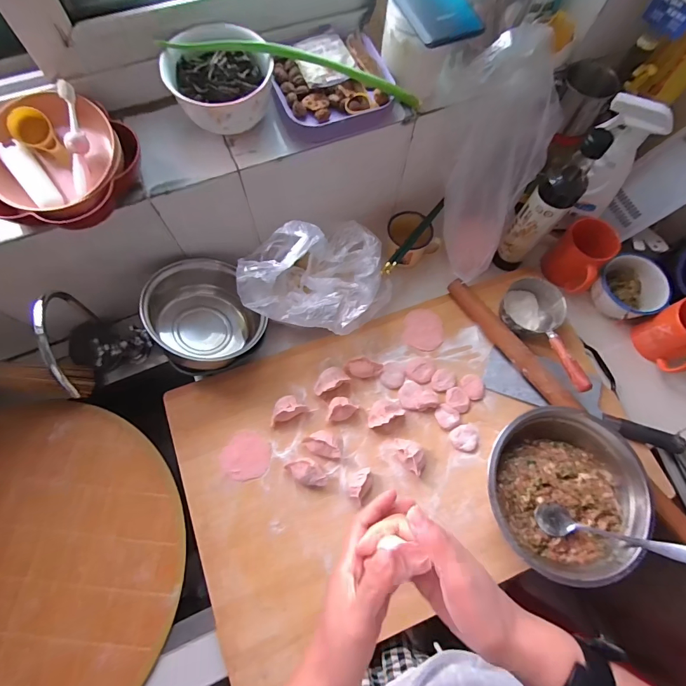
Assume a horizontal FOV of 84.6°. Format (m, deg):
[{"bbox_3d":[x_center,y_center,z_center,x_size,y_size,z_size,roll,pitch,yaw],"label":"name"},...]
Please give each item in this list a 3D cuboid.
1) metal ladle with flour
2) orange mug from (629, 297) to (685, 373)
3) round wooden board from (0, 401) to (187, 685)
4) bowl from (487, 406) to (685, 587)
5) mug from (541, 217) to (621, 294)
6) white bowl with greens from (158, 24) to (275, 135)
[{"bbox_3d":[0.306,-0.014,0.578,0.095,0.061,0.196,-8,57,-3],"label":"metal ladle with flour"},{"bbox_3d":[0.544,-0.012,0.606,0.079,0.093,0.098,-18,72,-8],"label":"orange mug"},{"bbox_3d":[-0.445,0.308,0.496,0.438,0.023,0.429,-13,74,-5],"label":"round wooden board"},{"bbox_3d":[0.291,0.194,0.505,0.198,0.074,0.201,1,70,-2],"label":"bowl"},{"bbox_3d":[0.402,-0.146,0.648,0.083,0.106,0.080,1,70,-2],"label":"mug"},{"bbox_3d":[-0.141,-0.304,0.443,0.116,0.062,0.099,-19,74,-6],"label":"white bowl with greens"}]

